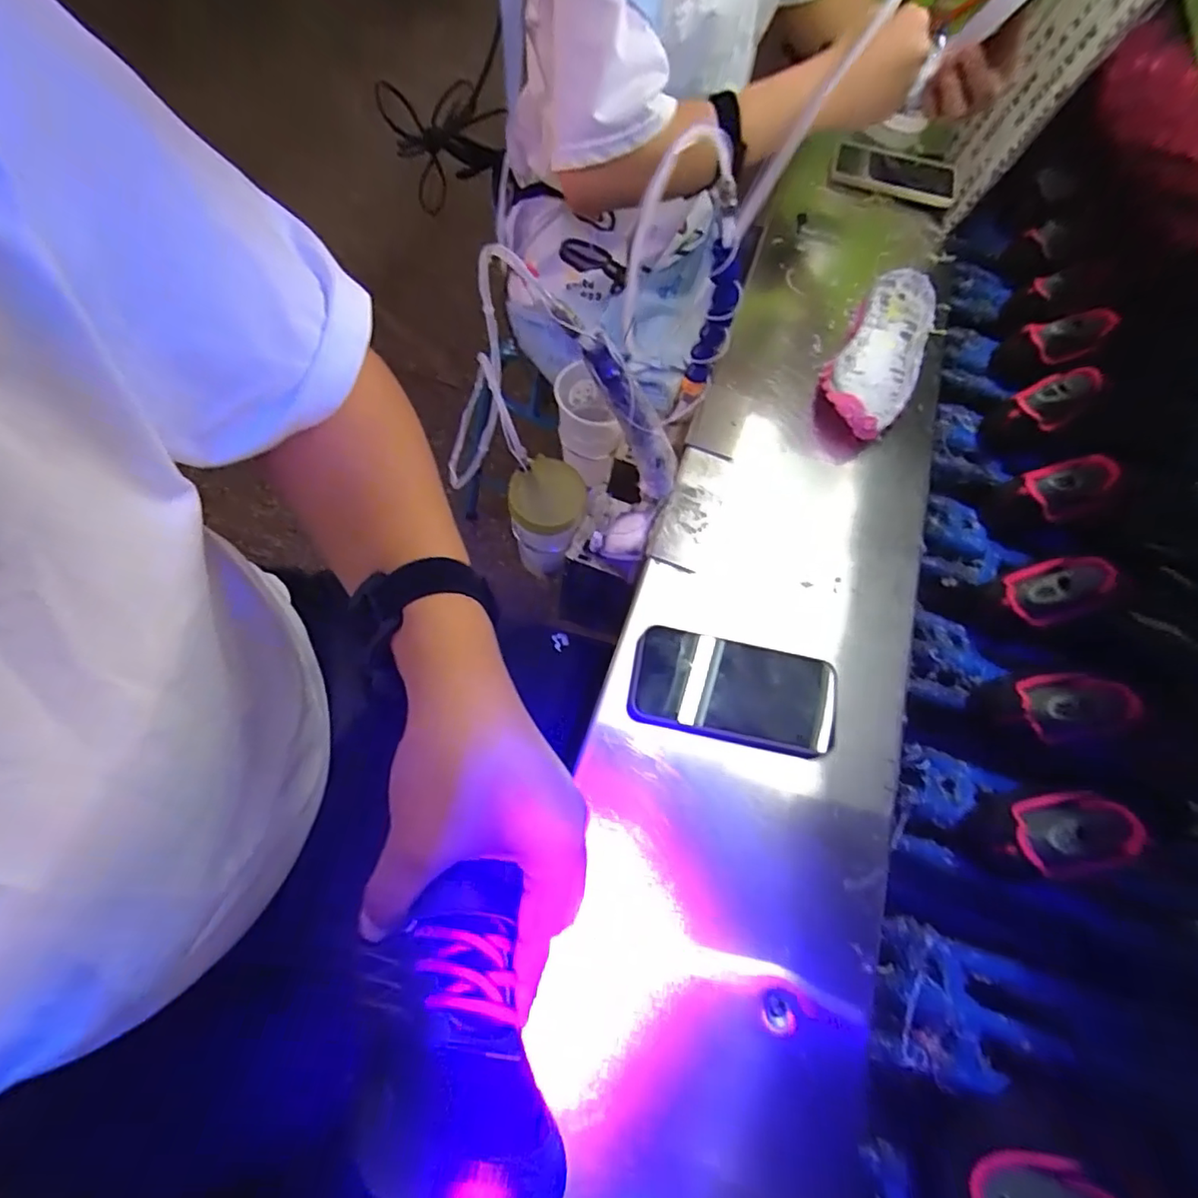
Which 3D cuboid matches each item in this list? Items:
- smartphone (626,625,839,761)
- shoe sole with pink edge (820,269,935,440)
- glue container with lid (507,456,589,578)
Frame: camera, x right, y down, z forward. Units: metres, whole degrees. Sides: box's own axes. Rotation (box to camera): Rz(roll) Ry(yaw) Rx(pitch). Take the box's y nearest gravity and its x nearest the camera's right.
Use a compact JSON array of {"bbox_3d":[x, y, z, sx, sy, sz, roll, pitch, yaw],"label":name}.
[{"bbox_3d":[0.107,0.073,0.463,0.160,0.014,0.078,12,72,1],"label":"smartphone"},{"bbox_3d":[0.310,-0.275,0.635,0.085,0.044,0.254,28,67,9],"label":"shoe sole with pink edge"},{"bbox_3d":[-0.053,-0.080,0.615,0.070,0.118,0.072,13,66,3],"label":"glue container with lid"}]

